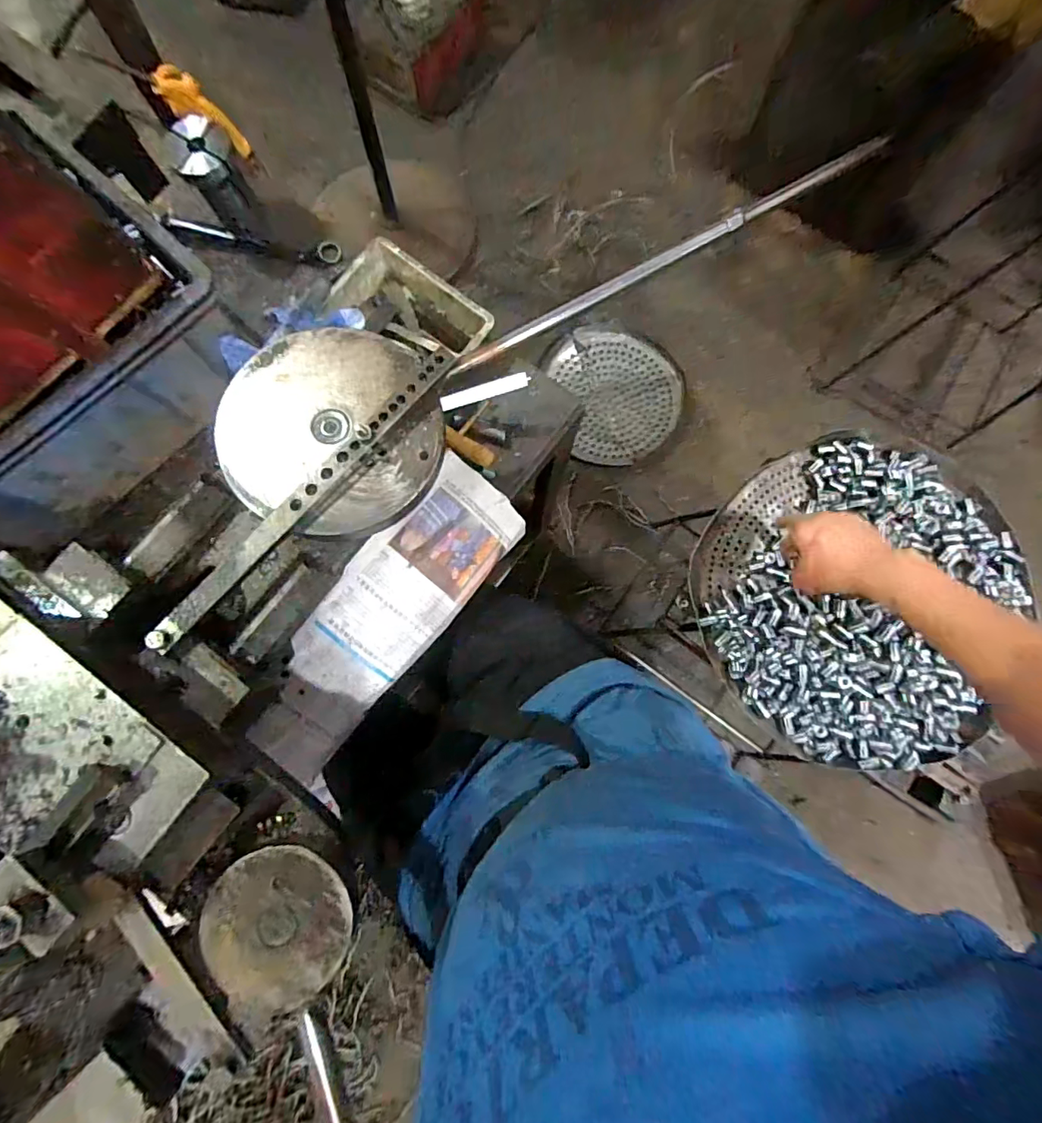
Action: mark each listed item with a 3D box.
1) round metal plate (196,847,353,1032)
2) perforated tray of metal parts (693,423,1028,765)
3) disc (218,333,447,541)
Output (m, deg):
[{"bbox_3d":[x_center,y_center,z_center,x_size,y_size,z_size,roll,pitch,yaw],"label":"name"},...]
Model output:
[{"bbox_3d":[-0.168,0.251,0.348,0.096,0.007,0.098,0,83,-2],"label":"round metal plate"},{"bbox_3d":[0.393,0.029,0.595,0.346,0.073,0.378,27,80,4],"label":"perforated tray of metal parts"},{"bbox_3d":[-0.165,-0.118,0.445,0.189,0.021,0.179,0,79,-1],"label":"disc"}]

